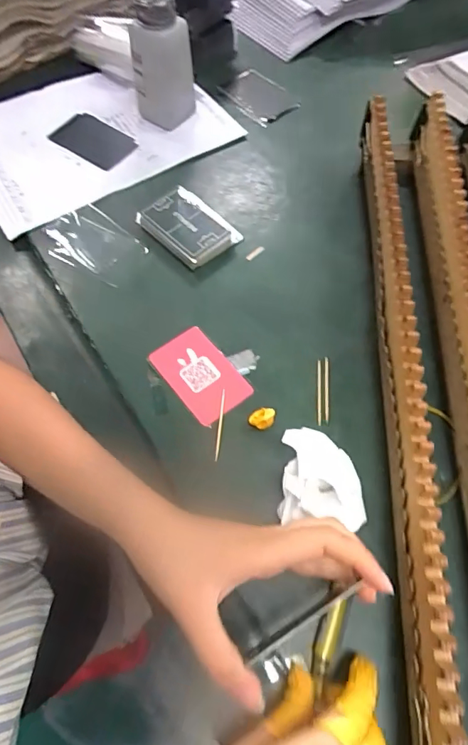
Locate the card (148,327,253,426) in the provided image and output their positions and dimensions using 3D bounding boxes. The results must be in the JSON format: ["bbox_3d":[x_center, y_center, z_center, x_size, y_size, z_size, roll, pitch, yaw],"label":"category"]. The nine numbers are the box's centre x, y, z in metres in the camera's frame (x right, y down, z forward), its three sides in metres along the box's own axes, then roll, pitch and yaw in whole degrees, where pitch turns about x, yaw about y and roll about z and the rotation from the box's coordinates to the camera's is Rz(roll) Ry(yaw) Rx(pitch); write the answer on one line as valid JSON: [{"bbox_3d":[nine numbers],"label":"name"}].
[{"bbox_3d":[-0.029,0.002,0.422,0.053,0.004,0.085,-36,68,-12],"label":"card"}]

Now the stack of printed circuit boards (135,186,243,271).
[{"bbox_3d":[-0.048,-0.150,0.494,0.068,0.011,0.095,-40,69,-19],"label":"stack of printed circuit boards"}]

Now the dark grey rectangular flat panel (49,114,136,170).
[{"bbox_3d":[-0.164,-0.271,0.563,0.099,0.008,0.058,31,67,15],"label":"dark grey rectangular flat panel"}]

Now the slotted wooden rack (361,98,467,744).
[{"bbox_3d":[0.121,-0.002,0.375,0.024,0.082,0.545,2,62,1],"label":"slotted wooden rack"}]

